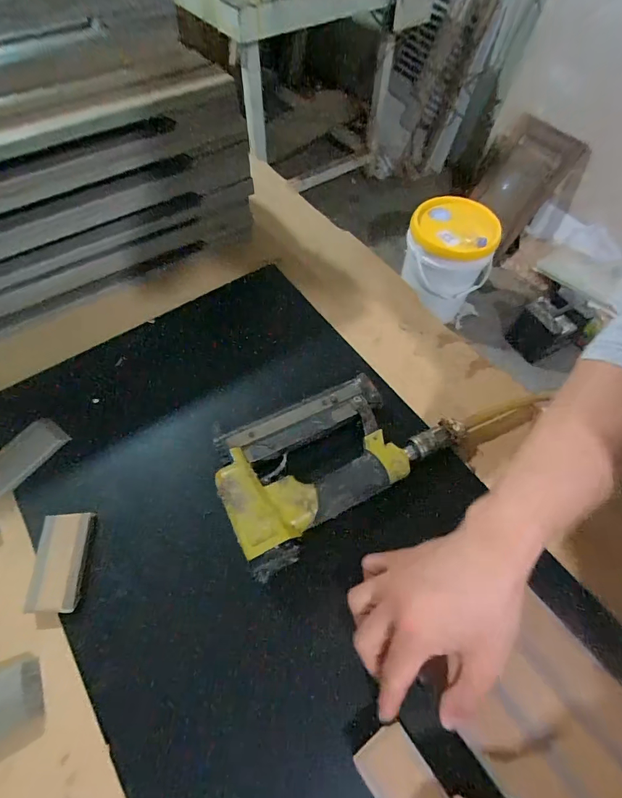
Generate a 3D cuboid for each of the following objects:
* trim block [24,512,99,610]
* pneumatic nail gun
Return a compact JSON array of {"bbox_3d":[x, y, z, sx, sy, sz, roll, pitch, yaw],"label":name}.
[{"bbox_3d":[-0.220,0.142,0.349,0.044,0.013,0.079,-2,60,-2],"label":"trim block"},{"bbox_3d":[0.019,0.052,0.388,0.227,0.040,0.133,-28,64,-16],"label":"pneumatic nail gun"}]

